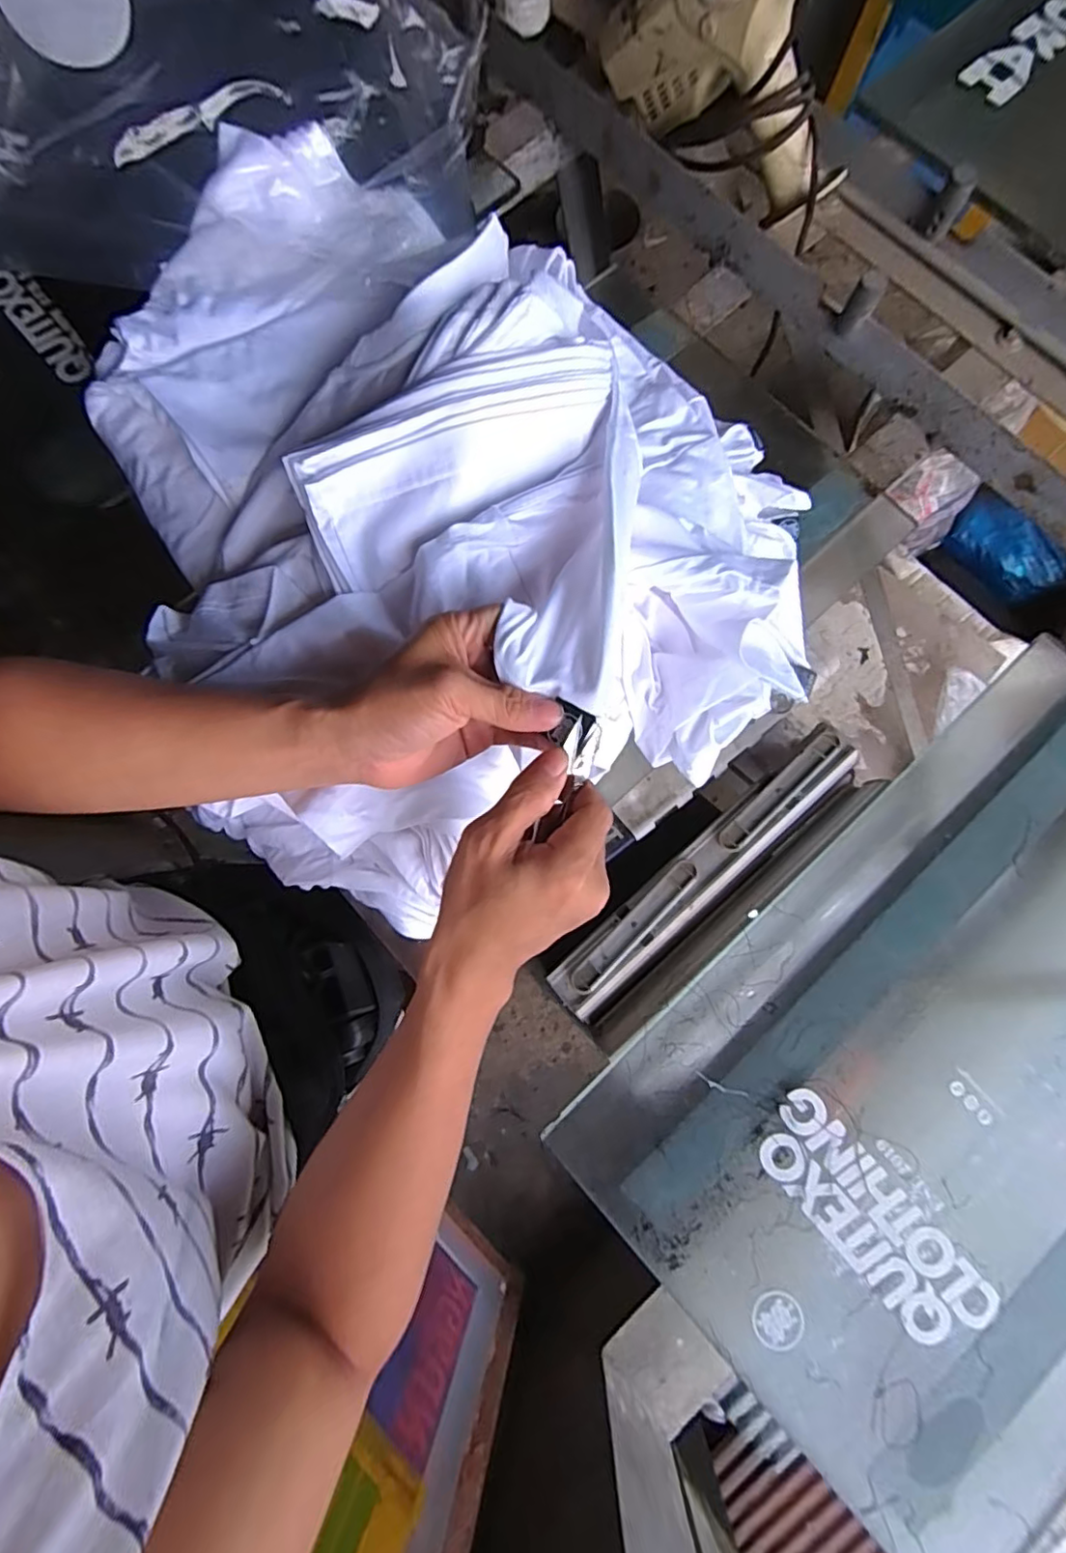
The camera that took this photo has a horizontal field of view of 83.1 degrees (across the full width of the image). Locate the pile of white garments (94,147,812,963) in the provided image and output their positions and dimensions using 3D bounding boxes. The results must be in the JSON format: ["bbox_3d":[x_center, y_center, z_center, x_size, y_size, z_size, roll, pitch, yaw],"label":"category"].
[{"bbox_3d":[-0.058,-0.241,0.441,0.493,0.171,0.562,-26,81,-6],"label":"pile of white garments"}]

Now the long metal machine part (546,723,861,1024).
[{"bbox_3d":[0.283,0.150,0.959,0.615,0.045,0.104,-41,81,-6],"label":"long metal machine part"}]

